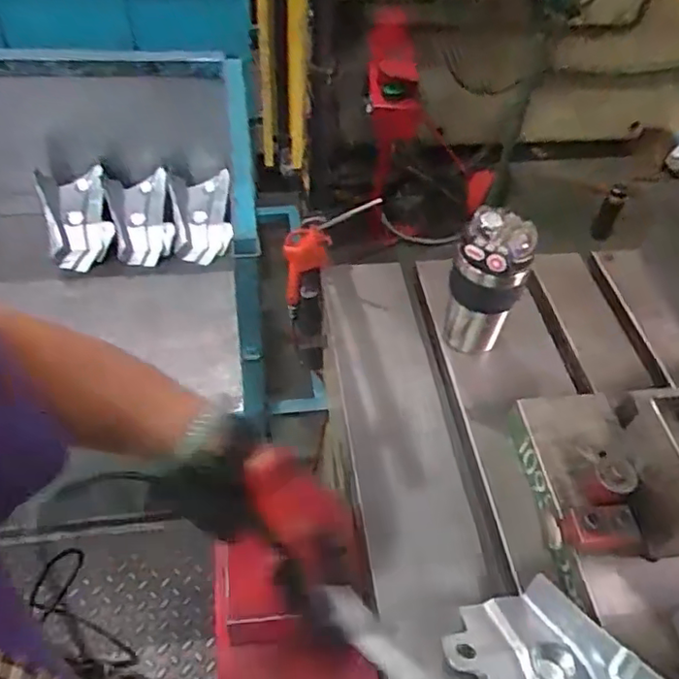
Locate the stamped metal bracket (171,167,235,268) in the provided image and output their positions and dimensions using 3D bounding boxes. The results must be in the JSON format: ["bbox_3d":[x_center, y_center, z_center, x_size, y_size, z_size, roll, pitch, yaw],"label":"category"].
[{"bbox_3d":[-0.295,-0.250,1.310,0.124,0.153,0.127,-2,50,-7],"label":"stamped metal bracket"}]

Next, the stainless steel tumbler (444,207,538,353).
[{"bbox_3d":[0.172,-0.060,0.721,0.083,0.187,0.072,20,51,11],"label":"stainless steel tumbler"}]

